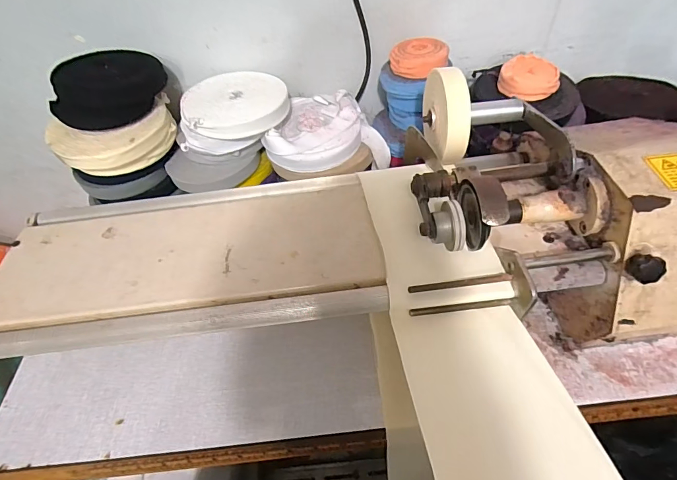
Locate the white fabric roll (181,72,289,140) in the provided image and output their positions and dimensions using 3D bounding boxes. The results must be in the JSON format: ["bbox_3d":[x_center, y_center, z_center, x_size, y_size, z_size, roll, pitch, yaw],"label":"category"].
[{"bbox_3d":[-0.144,-0.190,0.541,0.138,0.028,0.132,-3,50,3],"label":"white fabric roll"}]

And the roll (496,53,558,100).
[{"bbox_3d":[0.254,-0.216,0.521,0.073,0.025,0.076,-3,50,3],"label":"roll"}]

